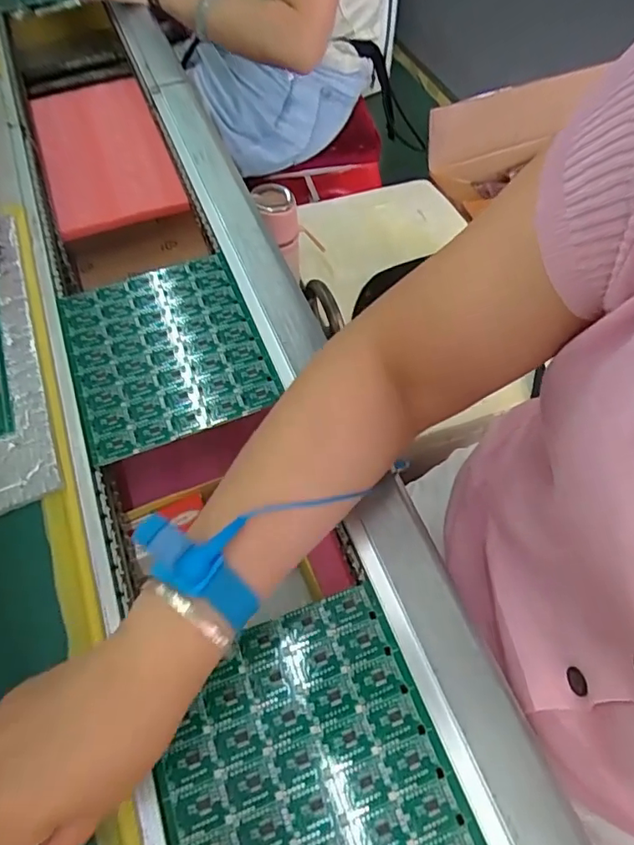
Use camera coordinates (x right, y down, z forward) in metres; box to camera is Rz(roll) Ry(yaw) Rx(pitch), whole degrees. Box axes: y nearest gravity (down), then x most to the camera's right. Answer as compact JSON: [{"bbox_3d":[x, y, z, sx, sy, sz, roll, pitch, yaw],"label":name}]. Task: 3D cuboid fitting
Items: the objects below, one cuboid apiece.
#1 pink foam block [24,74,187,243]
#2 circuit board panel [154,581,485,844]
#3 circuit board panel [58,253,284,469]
[{"bbox_3d":[-0.270,-0.344,0.673,0.145,0.035,0.297,-19,60,-10],"label":"pink foam block"},{"bbox_3d":[-0.005,0.194,0.290,0.148,0.004,0.171,-20,60,-9],"label":"circuit board panel"},{"bbox_3d":[-0.126,-0.063,0.445,0.148,0.004,0.173,-21,62,-10],"label":"circuit board panel"}]

